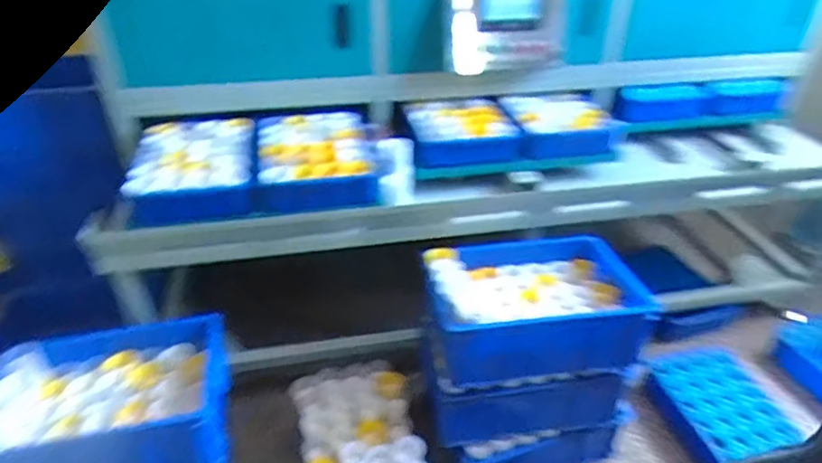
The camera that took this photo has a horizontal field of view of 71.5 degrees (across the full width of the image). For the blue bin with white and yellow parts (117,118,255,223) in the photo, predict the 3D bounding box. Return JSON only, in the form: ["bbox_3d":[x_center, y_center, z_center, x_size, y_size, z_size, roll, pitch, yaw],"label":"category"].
[{"bbox_3d":[-0.580,-0.181,1.534,0.324,0.127,0.385,-6,34,-9],"label":"blue bin with white and yellow parts"}]

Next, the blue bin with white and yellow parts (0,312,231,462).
[{"bbox_3d":[-0.662,0.381,1.281,0.475,0.172,0.399,-8,34,-12],"label":"blue bin with white and yellow parts"}]

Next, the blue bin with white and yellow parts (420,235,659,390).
[{"bbox_3d":[0.301,0.166,1.394,0.515,0.179,0.372,-2,34,-3],"label":"blue bin with white and yellow parts"}]

